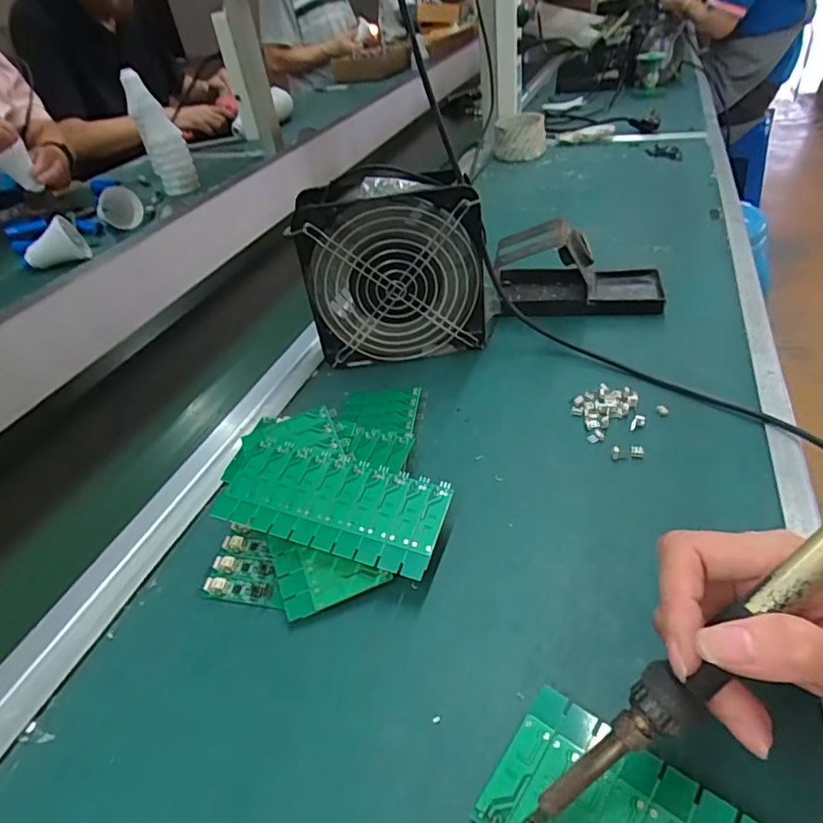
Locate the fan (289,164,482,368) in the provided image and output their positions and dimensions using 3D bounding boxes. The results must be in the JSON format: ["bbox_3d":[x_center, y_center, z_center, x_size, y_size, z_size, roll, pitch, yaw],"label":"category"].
[{"bbox_3d":[-0.012,-0.126,0.477,0.159,0.147,0.061,-9,39,1],"label":"fan"}]

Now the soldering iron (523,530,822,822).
[{"bbox_3d":[0.112,0.087,0.198,0.204,0.021,0.019,-47,45,7],"label":"soldering iron"}]

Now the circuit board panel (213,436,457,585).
[{"bbox_3d":[-0.049,0.055,0.339,0.139,0.004,0.065,13,50,15],"label":"circuit board panel"}]

